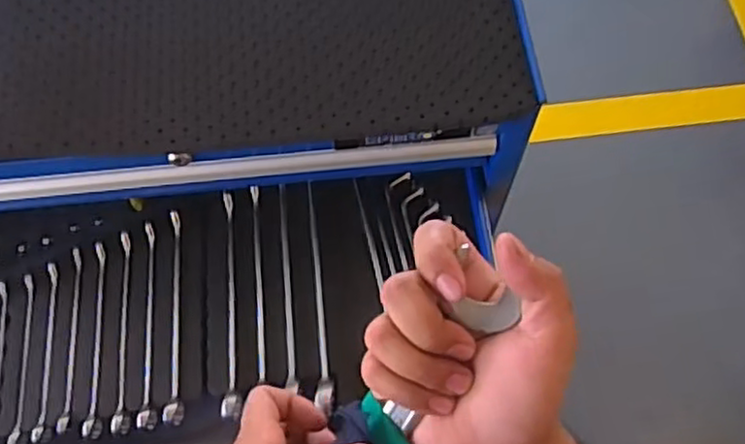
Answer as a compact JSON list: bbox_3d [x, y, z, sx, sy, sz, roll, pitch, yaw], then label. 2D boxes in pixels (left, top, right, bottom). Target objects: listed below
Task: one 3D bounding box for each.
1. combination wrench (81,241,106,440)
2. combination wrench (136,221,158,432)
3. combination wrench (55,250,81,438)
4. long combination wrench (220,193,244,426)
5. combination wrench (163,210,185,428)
[{"bbox_3d":[-0.283,0.117,0.705,0.018,0.008,0.201,-7,66,-3],"label":"combination wrench"},{"bbox_3d":[-0.230,0.102,0.708,0.018,0.011,0.215,-6,66,-2],"label":"combination wrench"},{"bbox_3d":[-0.307,0.117,0.705,0.013,0.005,0.191,-5,66,-2],"label":"combination wrench"},{"bbox_3d":[-0.147,0.081,0.714,0.020,0.017,0.238,-5,66,-2],"label":"long combination wrench"},{"bbox_3d":[-0.203,0.094,0.713,0.017,0.015,0.223,-5,66,-2],"label":"combination wrench"}]

